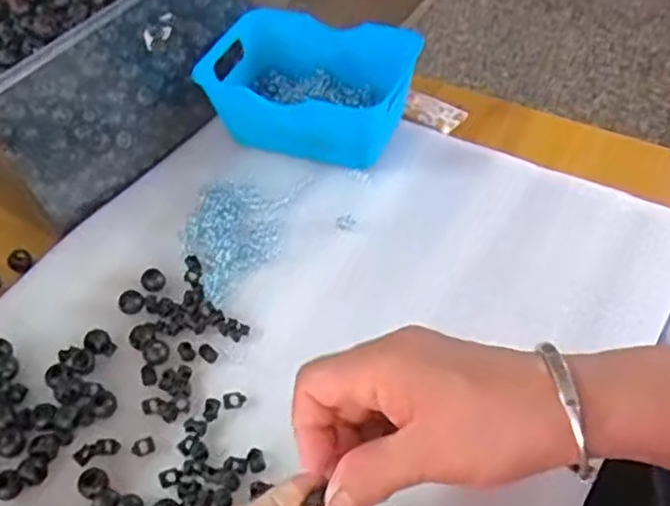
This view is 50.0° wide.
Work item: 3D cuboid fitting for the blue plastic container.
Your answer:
[{"bbox_3d":[-0.022,-0.125,0.551,0.153,0.067,0.102,14,53,19],"label":"blue plastic container"}]

